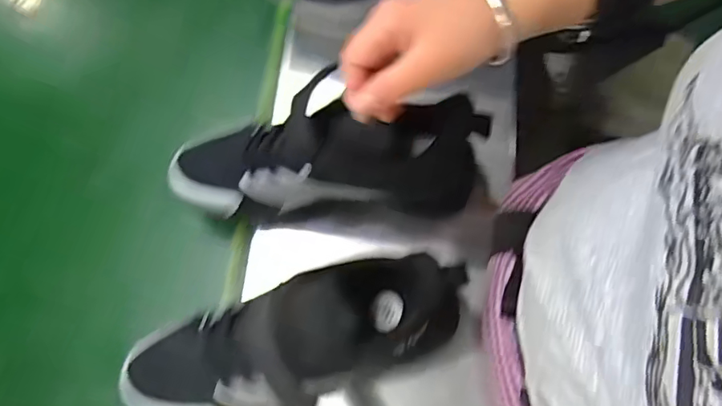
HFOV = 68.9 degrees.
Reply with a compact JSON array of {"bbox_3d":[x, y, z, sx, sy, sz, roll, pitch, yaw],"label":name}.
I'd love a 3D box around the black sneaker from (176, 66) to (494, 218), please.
[{"bbox_3d":[-0.034,-0.037,0.436,0.256,0.105,0.084,-3,70,13],"label":"black sneaker"}]

